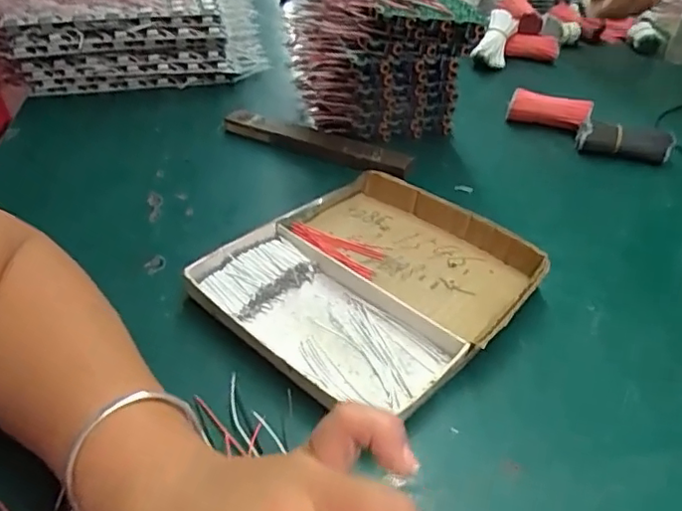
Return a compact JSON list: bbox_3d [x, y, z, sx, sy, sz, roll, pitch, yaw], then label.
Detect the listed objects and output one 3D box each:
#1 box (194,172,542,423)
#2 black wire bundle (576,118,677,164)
[{"bbox_3d":[0.023,0.020,0.442,0.192,0.033,0.209,31,47,32],"label":"box"},{"bbox_3d":[0.303,-0.123,0.632,0.090,0.036,0.032,16,40,18],"label":"black wire bundle"}]

